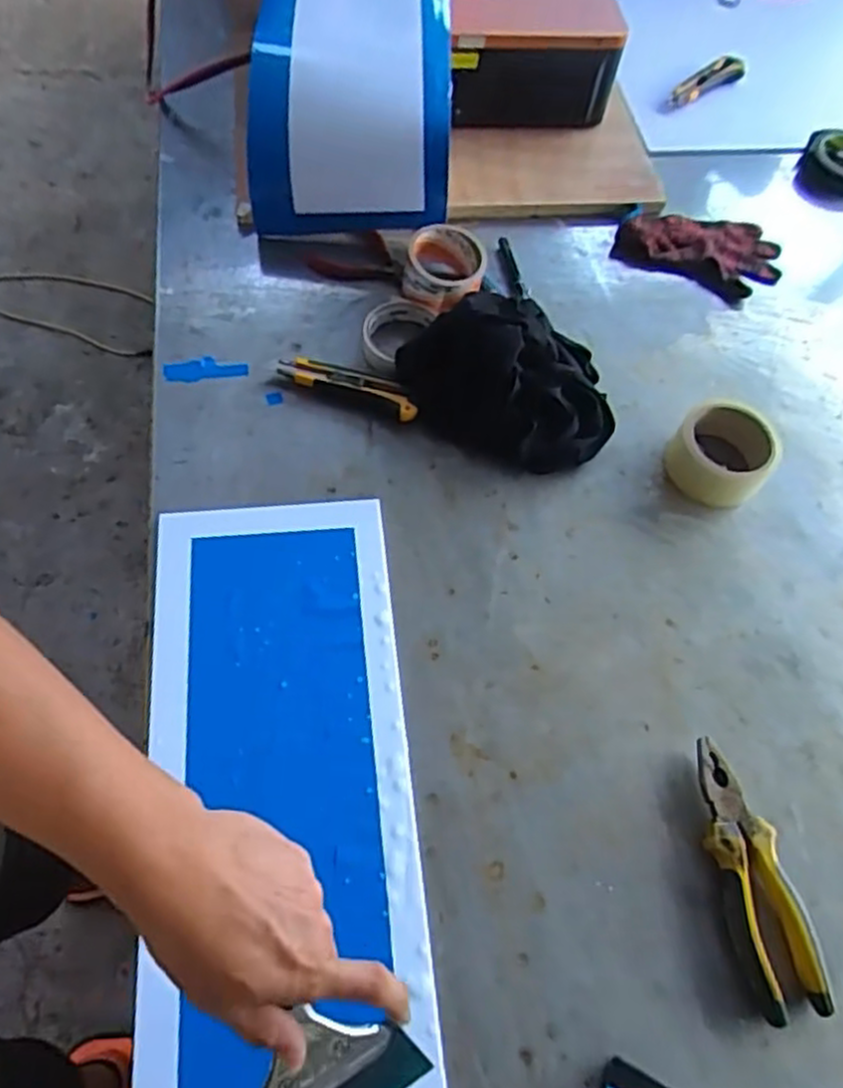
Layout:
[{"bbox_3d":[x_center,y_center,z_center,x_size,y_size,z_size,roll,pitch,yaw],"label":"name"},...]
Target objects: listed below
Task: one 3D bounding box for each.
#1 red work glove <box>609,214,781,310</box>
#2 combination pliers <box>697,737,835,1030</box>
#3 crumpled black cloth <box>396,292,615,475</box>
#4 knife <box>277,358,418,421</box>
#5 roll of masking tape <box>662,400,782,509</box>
[{"bbox_3d":[0.338,-0.358,0.894,0.183,0.023,0.125,29,64,12],"label":"red work glove"},{"bbox_3d":[0.245,0.245,0.554,0.053,0.025,0.188,-8,62,-8],"label":"combination pliers"},{"bbox_3d":[0.090,-0.168,0.741,0.221,0.078,0.157,25,63,9],"label":"crumpled black cloth"},{"bbox_3d":[-0.075,-0.162,0.754,0.148,0.021,0.031,20,62,7],"label":"knife"},{"bbox_3d":[0.295,-0.087,0.729,0.093,0.052,0.101,2,62,-3],"label":"roll of masking tape"}]

